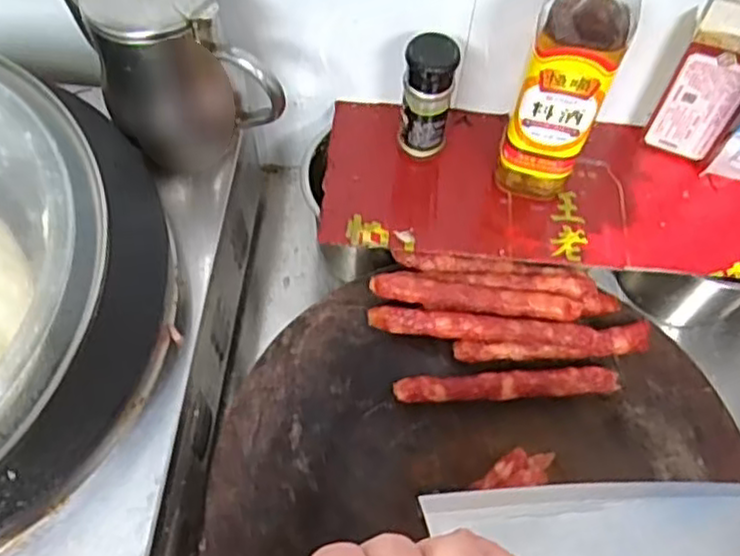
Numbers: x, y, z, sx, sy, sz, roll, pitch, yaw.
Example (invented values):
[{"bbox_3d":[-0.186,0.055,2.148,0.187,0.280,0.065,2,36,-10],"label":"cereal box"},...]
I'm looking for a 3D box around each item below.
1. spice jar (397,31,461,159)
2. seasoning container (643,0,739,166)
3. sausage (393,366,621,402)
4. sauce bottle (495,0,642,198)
[{"bbox_3d":[0.045,-0.140,0.567,0.038,0.099,0.034,4,62,1],"label":"spice jar"},{"bbox_3d":[0.265,-0.147,0.569,0.057,0.147,0.027,21,64,10],"label":"seasoning container"},{"bbox_3d":[0.101,0.078,0.530,0.162,0.011,0.019,-4,62,-3],"label":"sausage"},{"bbox_3d":[0.138,-0.149,0.493,0.059,0.269,0.056,20,64,9],"label":"sauce bottle"}]

